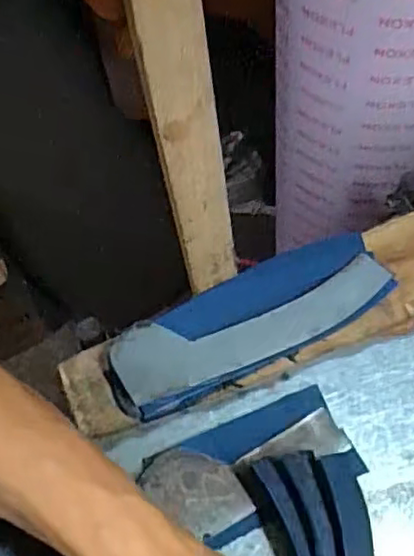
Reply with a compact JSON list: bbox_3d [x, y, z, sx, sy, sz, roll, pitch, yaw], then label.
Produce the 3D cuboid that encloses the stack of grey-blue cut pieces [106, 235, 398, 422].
[{"bbox_3d":[0.032,0.031,0.513,0.226,0.014,0.078,-25,63,-8],"label":"stack of grey-blue cut pieces"}]

